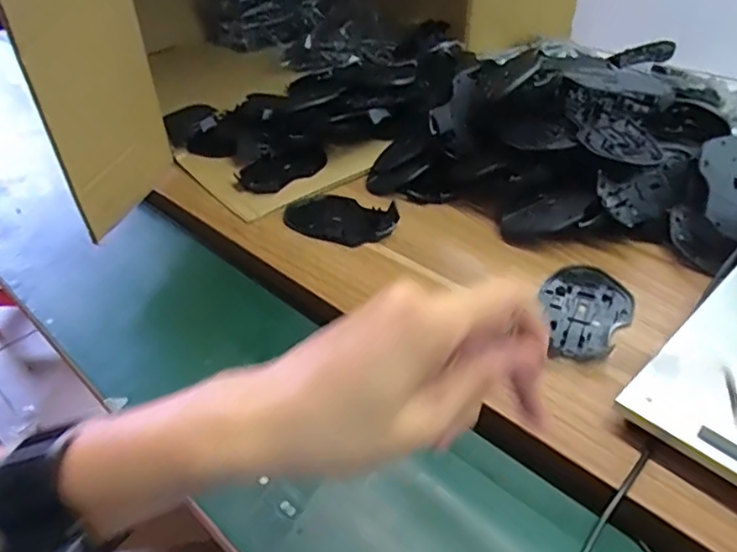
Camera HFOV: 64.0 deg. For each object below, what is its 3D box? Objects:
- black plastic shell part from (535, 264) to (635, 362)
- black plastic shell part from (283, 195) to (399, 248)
[{"bbox_3d":[0.174,0.029,0.487,0.073,0.007,0.113,24,47,30],"label":"black plastic shell part"},{"bbox_3d":[-0.031,-0.058,0.605,0.117,0.011,0.079,16,43,23],"label":"black plastic shell part"}]

